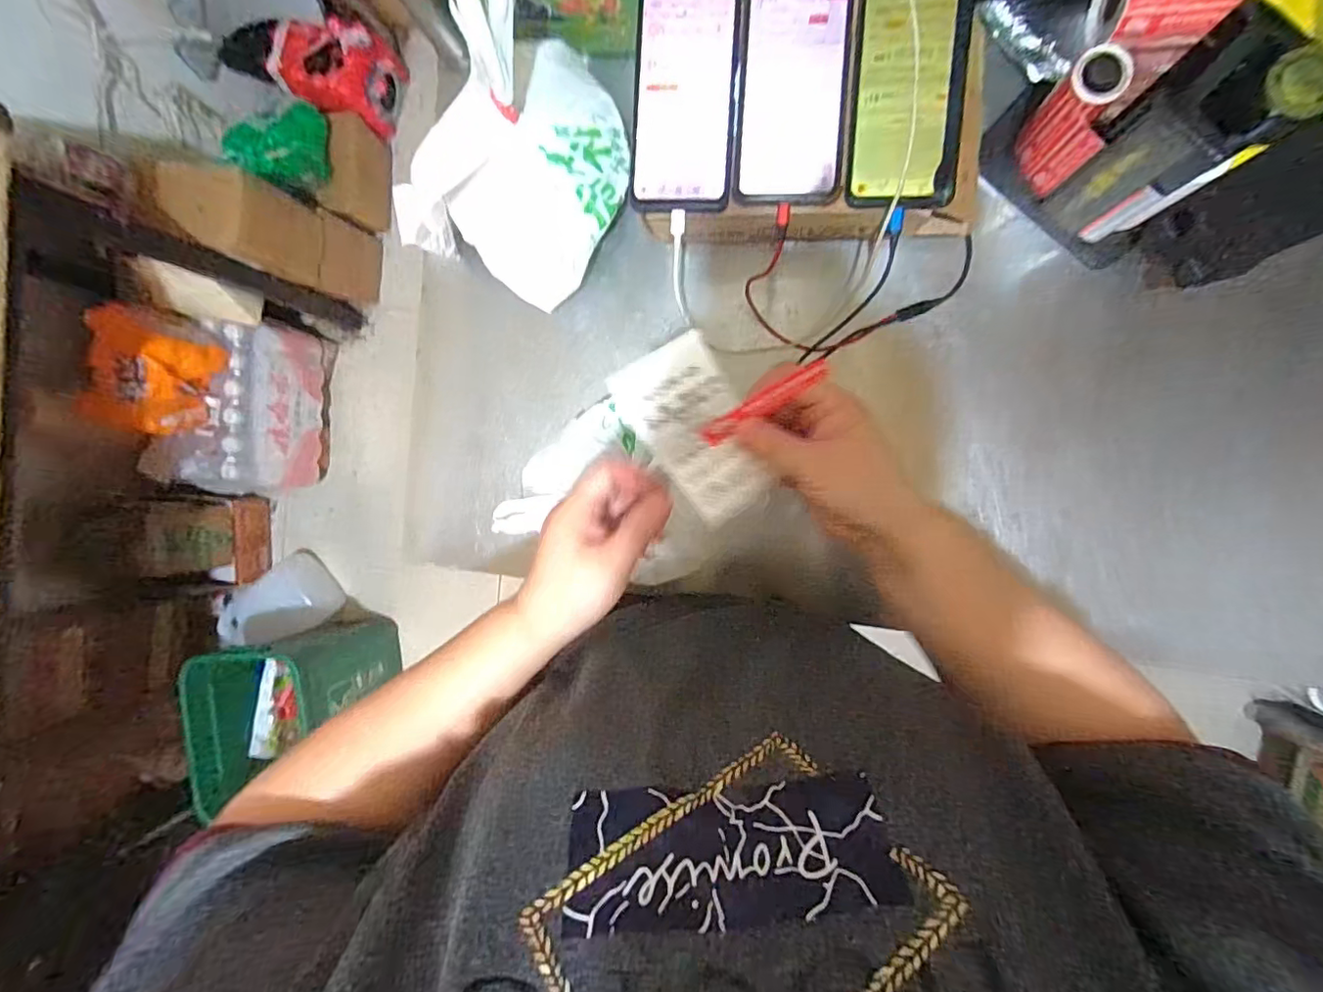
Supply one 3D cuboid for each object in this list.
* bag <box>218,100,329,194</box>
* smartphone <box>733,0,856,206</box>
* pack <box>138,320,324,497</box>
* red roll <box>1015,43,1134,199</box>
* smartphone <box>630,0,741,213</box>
[{"bbox_3d":[-0.808,-0.738,1.198,0.149,0.142,0.186,14,95,7],"label":"bag"},{"bbox_3d":[0.098,-0.300,0.424,0.079,0.011,0.152,4,94,7],"label":"smartphone"},{"bbox_3d":[-0.941,-0.197,1.299,0.205,0.274,0.371,5,94,7],"label":"pack"},{"bbox_3d":[0.308,-0.283,0.437,0.040,0.086,0.064,19,95,6],"label":"red roll"},{"bbox_3d":[0.018,-0.302,0.434,0.075,0.008,0.158,3,96,3],"label":"smartphone"}]

